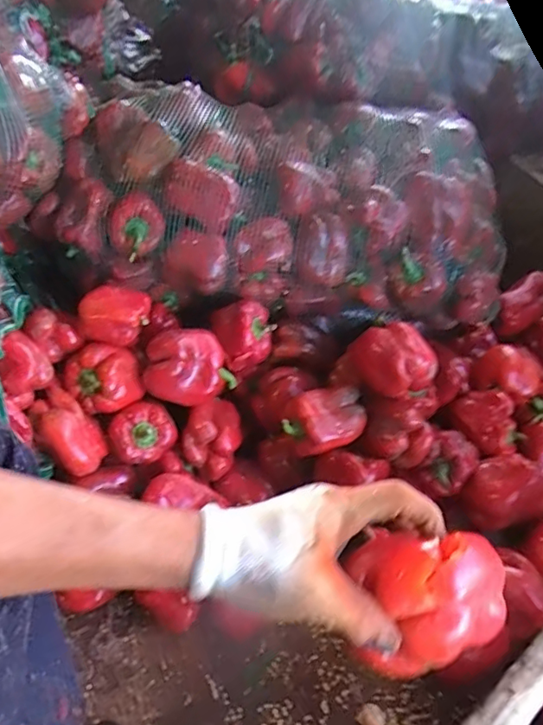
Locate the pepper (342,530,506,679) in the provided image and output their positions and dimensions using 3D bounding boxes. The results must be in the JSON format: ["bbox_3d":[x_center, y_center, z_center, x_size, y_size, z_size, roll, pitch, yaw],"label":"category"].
[{"bbox_3d":[0.103,0.149,0.348,0.098,0.062,0.066,-5,46,-11],"label":"pepper"}]

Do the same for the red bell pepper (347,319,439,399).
[{"bbox_3d":[0.178,-0.012,0.793,0.096,0.070,0.106,-13,48,-18],"label":"red bell pepper"}]

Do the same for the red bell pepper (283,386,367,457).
[{"bbox_3d":[0.074,0.091,0.787,0.130,0.073,0.090,-18,50,-23],"label":"red bell pepper"}]

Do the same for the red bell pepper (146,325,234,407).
[{"bbox_3d":[-0.124,0.004,0.792,0.125,0.076,0.087,-20,51,-24],"label":"red bell pepper"}]

